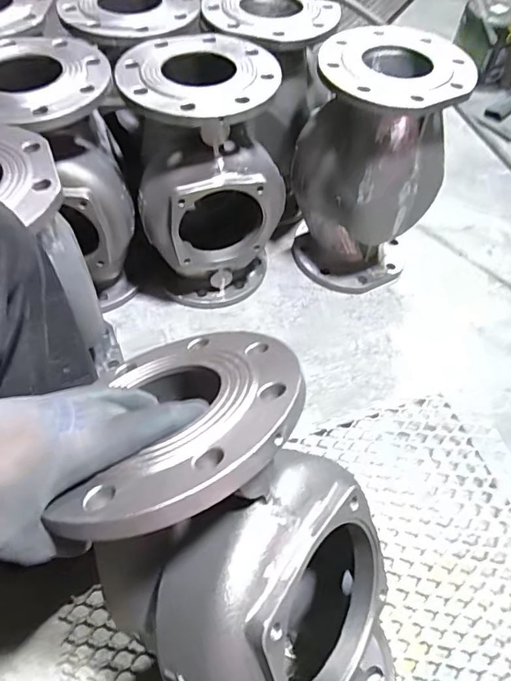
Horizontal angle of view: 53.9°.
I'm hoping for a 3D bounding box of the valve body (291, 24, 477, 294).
[{"bbox_3d":[0.184,-0.275,0.843,0.220,0.376,0.199,18,57,9],"label":"valve body"}]

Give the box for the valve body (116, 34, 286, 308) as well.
[{"bbox_3d":[-0.078,-0.253,0.811,0.215,0.362,0.205,-9,57,-8],"label":"valve body"}]

